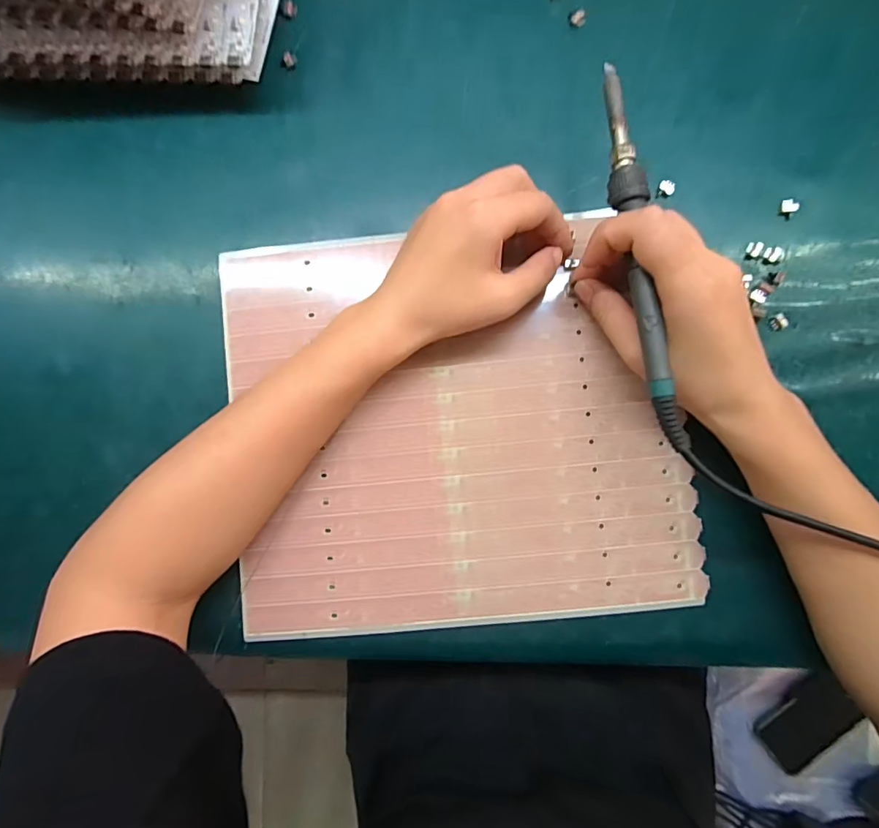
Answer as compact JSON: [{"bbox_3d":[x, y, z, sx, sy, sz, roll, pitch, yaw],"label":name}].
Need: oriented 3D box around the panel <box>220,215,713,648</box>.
[{"bbox_3d":[0.008,0.006,0.306,0.273,0.008,0.243,-6,86,2],"label":"panel"}]

